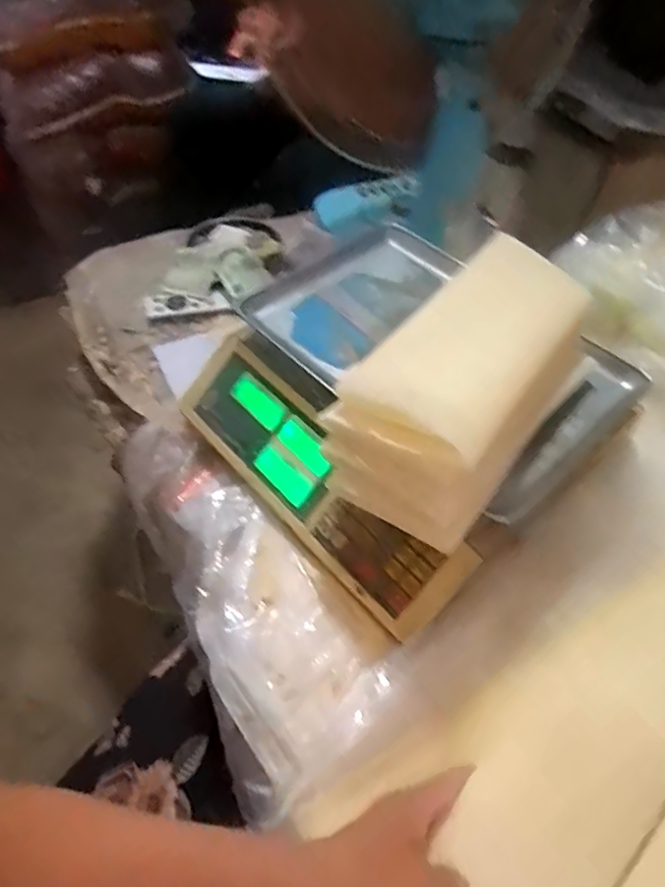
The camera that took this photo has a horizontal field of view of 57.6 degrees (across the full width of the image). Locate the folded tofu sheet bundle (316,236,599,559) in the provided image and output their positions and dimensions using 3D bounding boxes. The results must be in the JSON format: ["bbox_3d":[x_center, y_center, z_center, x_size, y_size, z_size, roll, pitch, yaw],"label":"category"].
[{"bbox_3d":[0.099,-0.052,0.470,0.127,0.083,0.235,32,56,21],"label":"folded tofu sheet bundle"}]

